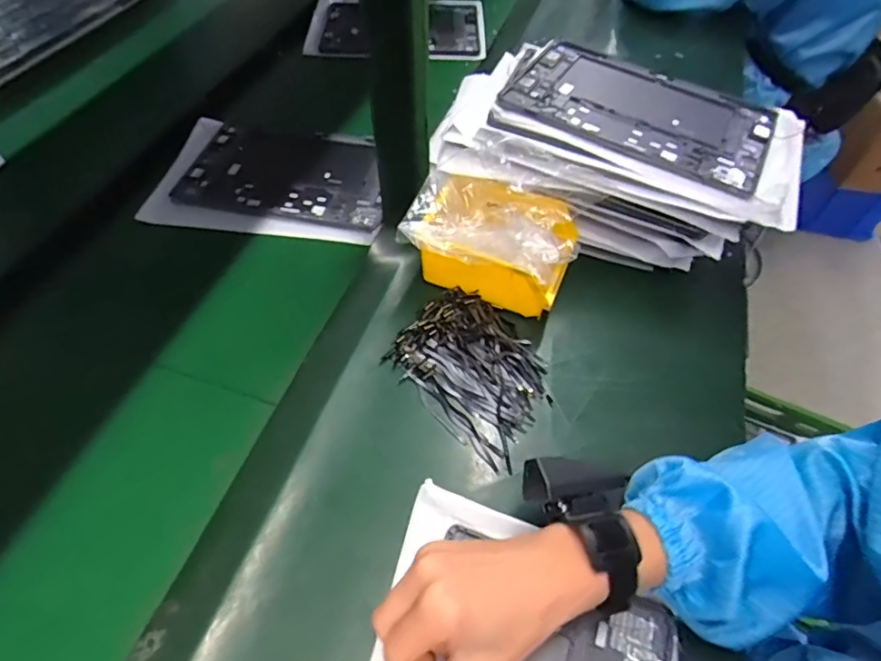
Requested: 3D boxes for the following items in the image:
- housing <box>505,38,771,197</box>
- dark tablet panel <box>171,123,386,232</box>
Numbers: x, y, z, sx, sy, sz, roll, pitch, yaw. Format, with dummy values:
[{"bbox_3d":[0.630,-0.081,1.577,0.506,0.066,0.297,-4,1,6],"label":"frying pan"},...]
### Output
[{"bbox_3d":[0.202,-0.226,0.531,0.249,0.016,0.163,26,58,16],"label":"housing"},{"bbox_3d":[-0.182,-0.190,0.641,0.240,0.011,0.156,8,55,3],"label":"dark tablet panel"}]

